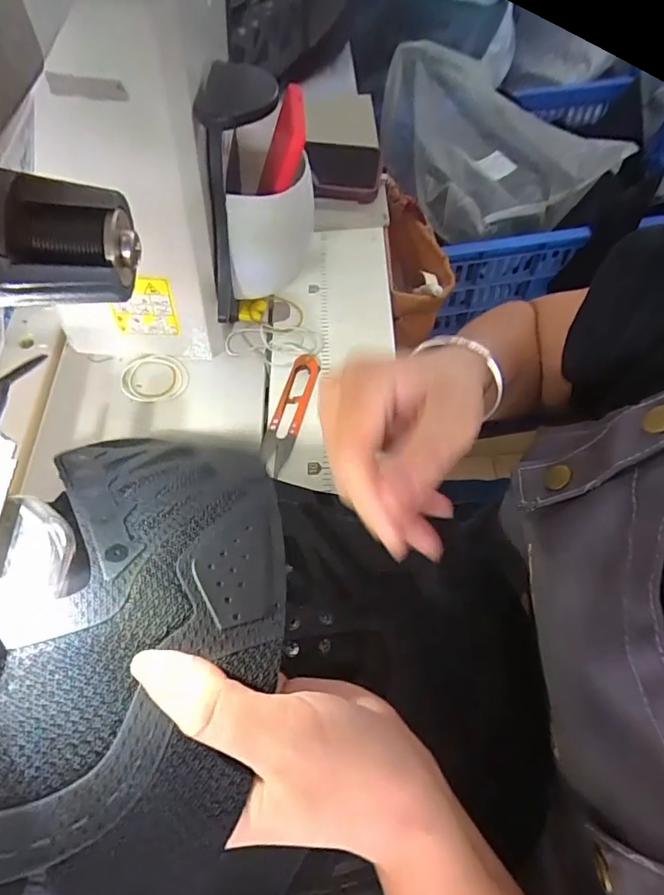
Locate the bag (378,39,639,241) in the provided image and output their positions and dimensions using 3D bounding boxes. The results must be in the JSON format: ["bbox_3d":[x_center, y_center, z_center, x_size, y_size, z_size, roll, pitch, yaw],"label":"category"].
[{"bbox_3d":[0.244,-0.537,0.872,0.309,0.108,0.415,-21,62,-9],"label":"bag"}]

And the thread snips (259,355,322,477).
[{"bbox_3d":[-0.035,-0.033,0.430,0.025,0.013,0.115,13,62,9],"label":"thread snips"}]

